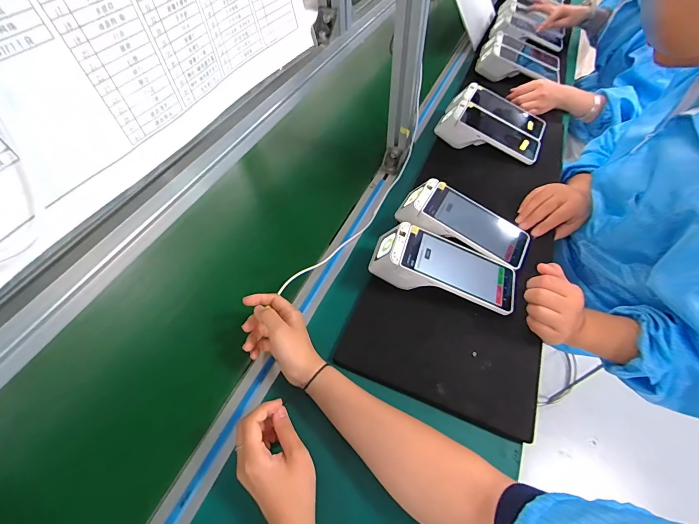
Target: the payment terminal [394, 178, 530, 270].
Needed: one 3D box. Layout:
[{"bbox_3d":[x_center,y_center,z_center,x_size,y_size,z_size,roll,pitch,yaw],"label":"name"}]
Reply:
[{"bbox_3d":[0.184,-0.066,0.537,0.206,0.052,0.091,27,58,19],"label":"payment terminal"}]

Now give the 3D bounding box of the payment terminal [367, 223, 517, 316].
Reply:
[{"bbox_3d":[0.136,0.008,0.488,0.208,0.062,0.093,14,55,11],"label":"payment terminal"}]

